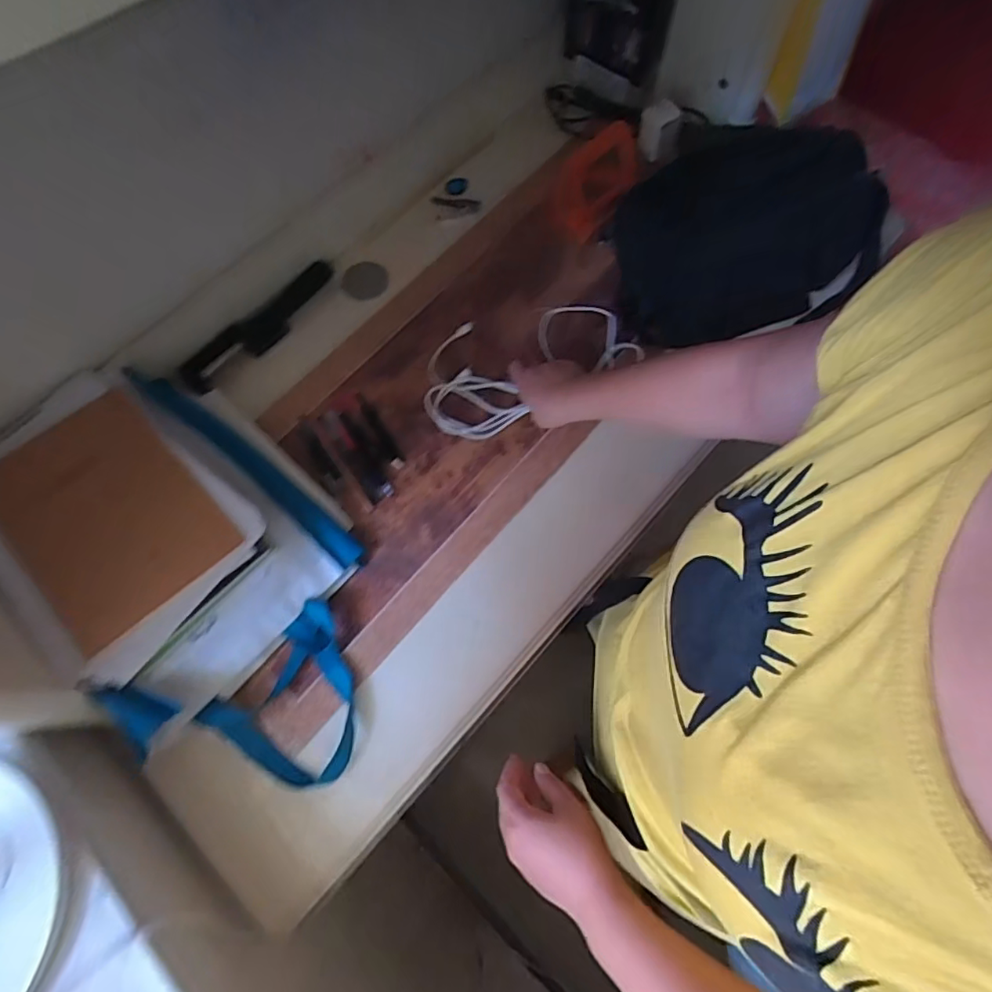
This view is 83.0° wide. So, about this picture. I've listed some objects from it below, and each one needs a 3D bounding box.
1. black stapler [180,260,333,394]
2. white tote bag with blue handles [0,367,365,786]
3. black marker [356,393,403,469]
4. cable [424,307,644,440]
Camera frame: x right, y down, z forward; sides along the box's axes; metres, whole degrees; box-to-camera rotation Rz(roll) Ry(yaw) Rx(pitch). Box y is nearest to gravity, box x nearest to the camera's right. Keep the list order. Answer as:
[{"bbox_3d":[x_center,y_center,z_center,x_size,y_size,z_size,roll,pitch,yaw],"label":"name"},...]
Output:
[{"bbox_3d":[-0.319,-0.230,0.759,0.040,0.053,0.240,42,77,16],"label":"black stapler"},{"bbox_3d":[-0.331,0.069,0.616,0.516,0.108,0.295,36,75,15],"label":"white tote bag with blue handles"},{"bbox_3d":[-0.153,-0.086,0.720,0.019,0.010,0.126,-31,71,-9],"label":"black marker"},{"bbox_3d":[0.027,-0.181,0.728,0.267,0.076,0.165,-22,70,-5],"label":"cable"}]

